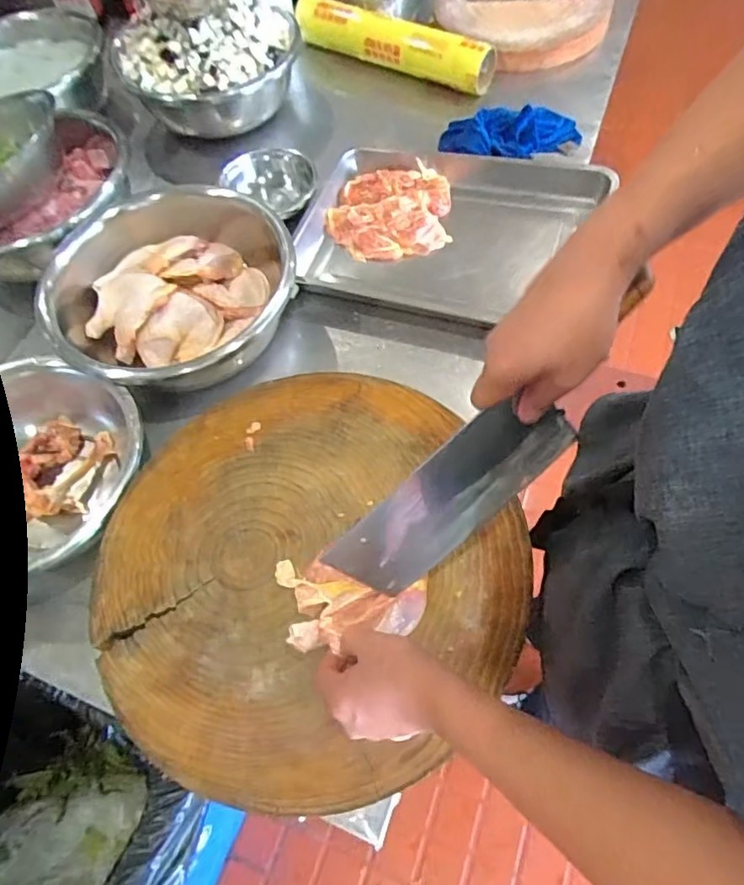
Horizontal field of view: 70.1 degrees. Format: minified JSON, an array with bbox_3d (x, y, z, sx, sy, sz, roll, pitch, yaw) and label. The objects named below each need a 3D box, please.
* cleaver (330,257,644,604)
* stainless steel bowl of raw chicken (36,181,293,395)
[{"bbox_3d":[0.104,0.014,0.449,0.318,0.107,0.042,-42,61,10],"label":"cleaver"},{"bbox_3d":[-0.301,-0.220,0.799,0.351,0.139,0.336,-2,62,4],"label":"stainless steel bowl of raw chicken"}]

